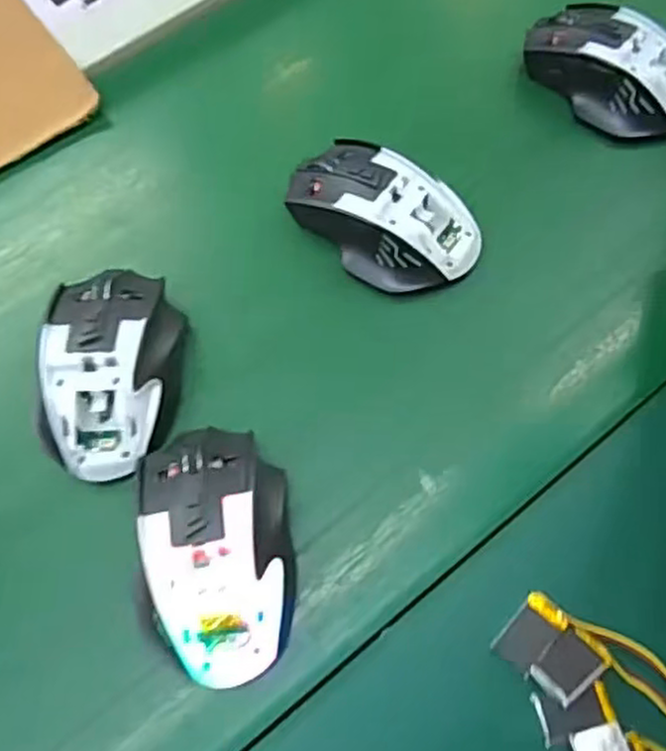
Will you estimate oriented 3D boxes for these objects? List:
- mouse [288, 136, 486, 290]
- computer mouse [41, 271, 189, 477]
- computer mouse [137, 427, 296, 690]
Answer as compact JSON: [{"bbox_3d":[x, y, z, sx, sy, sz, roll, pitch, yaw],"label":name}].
[{"bbox_3d":[0.027,-0.092,0.409,0.109,0.035,0.061,36,74,18],"label":"mouse"},{"bbox_3d":[-0.117,-0.003,0.383,0.077,0.038,0.111,-4,66,3],"label":"computer mouse"},{"bbox_3d":[-0.056,0.082,0.337,0.073,0.035,0.116,-11,66,0],"label":"computer mouse"}]

